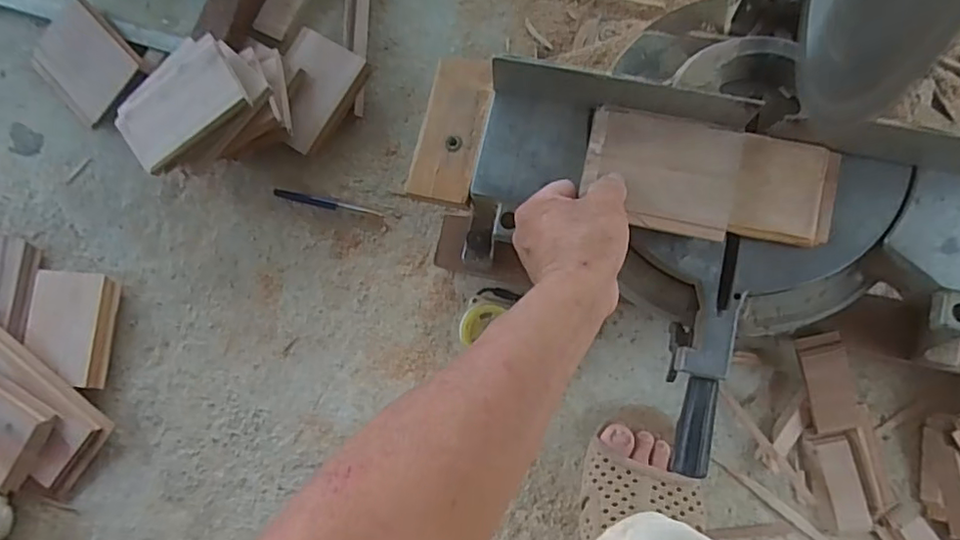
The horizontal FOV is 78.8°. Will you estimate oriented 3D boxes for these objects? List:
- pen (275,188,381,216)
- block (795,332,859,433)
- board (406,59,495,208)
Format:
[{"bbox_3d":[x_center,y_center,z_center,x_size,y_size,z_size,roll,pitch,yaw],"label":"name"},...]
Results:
[{"bbox_3d":[-0.164,-0.071,0.629,0.121,0.004,0.010,12,83,6],"label":"pen"},{"bbox_3d":[0.320,0.103,0.536,0.039,0.014,0.093,-18,97,2],"label":"block"},{"bbox_3d":[-0.024,-0.126,0.530,0.058,0.014,0.133,12,83,7],"label":"board"}]

